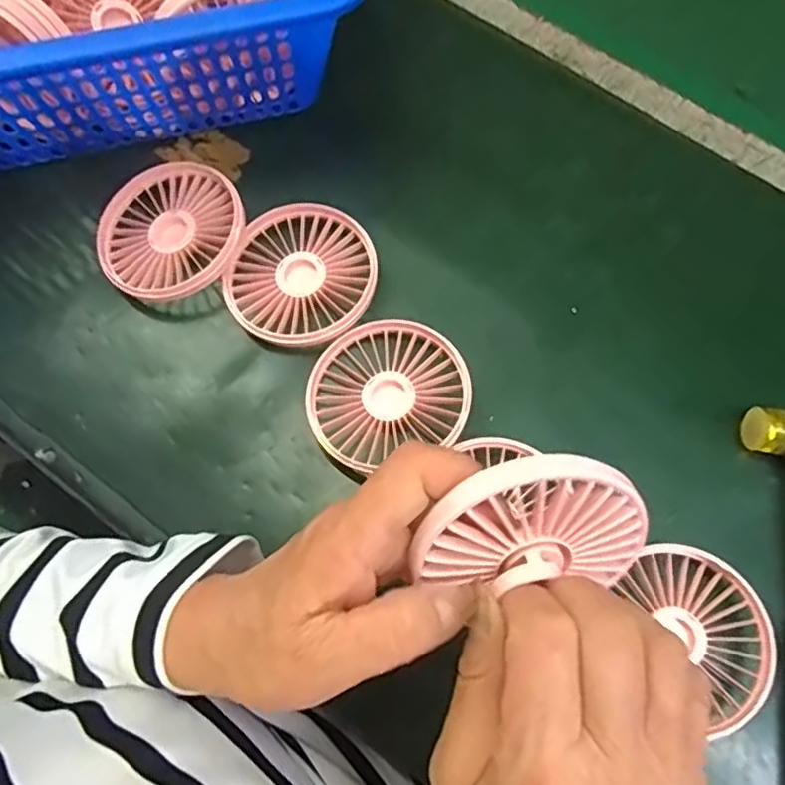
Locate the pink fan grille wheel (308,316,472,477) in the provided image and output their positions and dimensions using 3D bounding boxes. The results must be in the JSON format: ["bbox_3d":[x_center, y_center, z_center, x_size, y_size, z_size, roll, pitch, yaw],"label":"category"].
[{"bbox_3d":[-0.004,-0.002,0.355,0.084,0.022,0.079,0,73,-1],"label":"pink fan grille wheel"}]

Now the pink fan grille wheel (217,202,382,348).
[{"bbox_3d":[-0.052,-0.068,0.377,0.083,0.023,0.089,0,73,-1],"label":"pink fan grille wheel"}]

